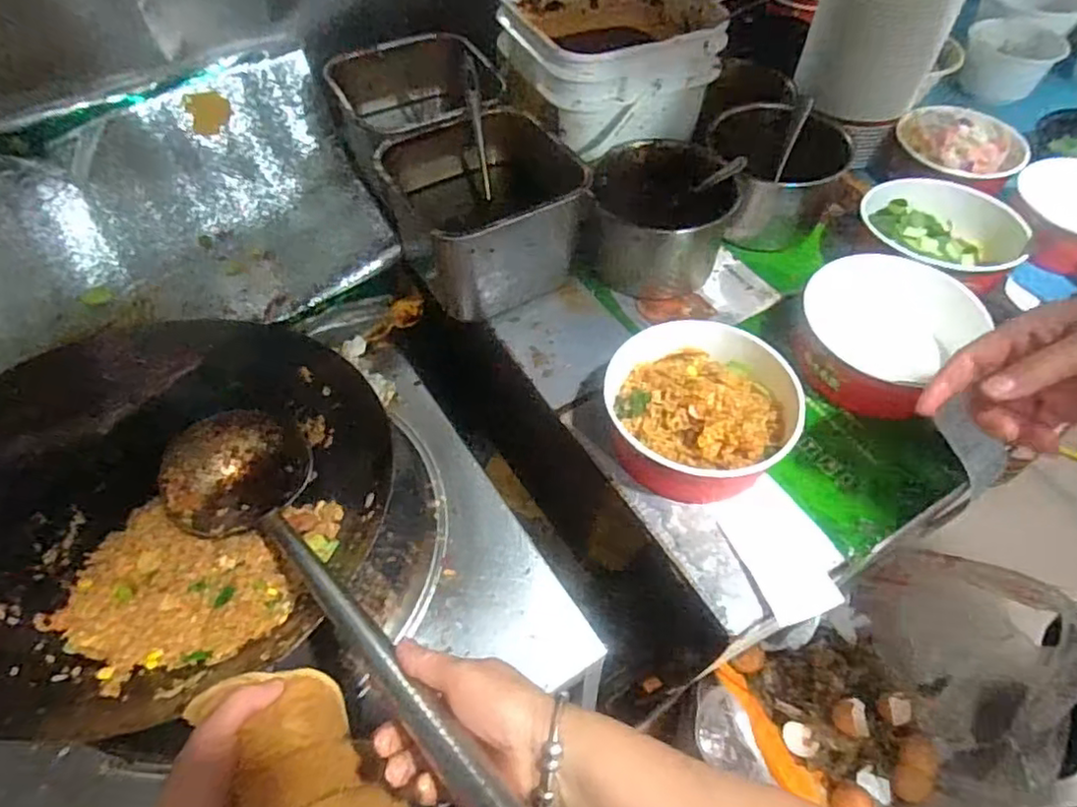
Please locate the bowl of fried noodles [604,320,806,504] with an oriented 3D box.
[{"bbox_3d":[0.144,-0.006,0.572,0.159,0.057,0.166,0,58,1],"label":"bowl of fried noodles"}]

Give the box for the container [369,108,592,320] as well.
[{"bbox_3d":[-0.058,-0.205,0.693,0.173,0.121,0.193,-25,61,-14],"label":"container"}]

